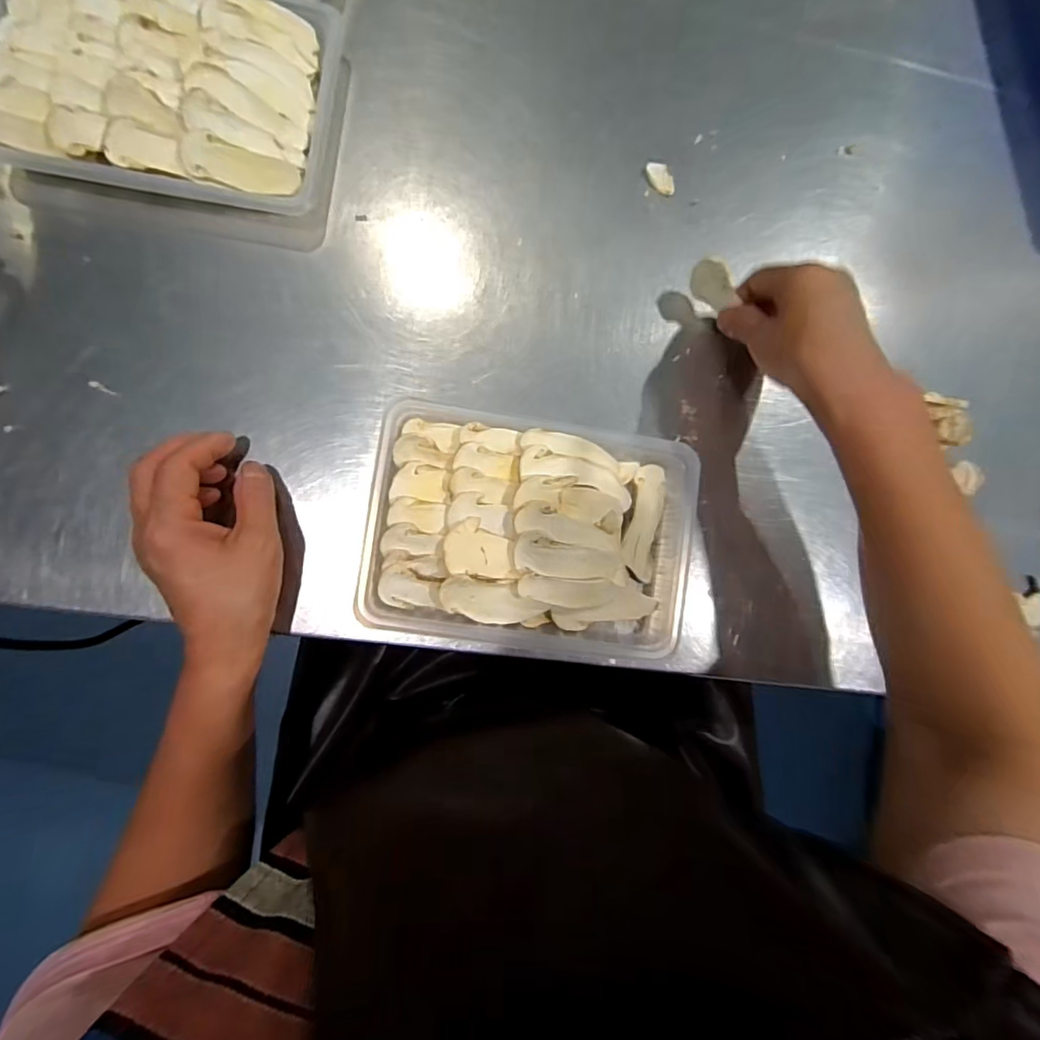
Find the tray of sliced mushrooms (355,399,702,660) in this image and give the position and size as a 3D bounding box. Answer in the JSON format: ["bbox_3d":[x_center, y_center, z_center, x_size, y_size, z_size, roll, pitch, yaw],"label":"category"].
[{"bbox_3d":[0.011,0.006,0.353,0.210,0.033,0.149,8,84,-6],"label":"tray of sliced mushrooms"}]

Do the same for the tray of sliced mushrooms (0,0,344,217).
[{"bbox_3d":[-0.227,-0.280,0.344,0.206,0.034,0.143,9,84,-6],"label":"tray of sliced mushrooms"}]

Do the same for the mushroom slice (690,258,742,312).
[{"bbox_3d":[0.133,-0.163,0.373,0.033,0.026,0.005,45,48,-2],"label":"mushroom slice"}]

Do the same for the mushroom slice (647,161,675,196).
[{"bbox_3d":[0.105,-0.254,0.401,0.015,0.005,0.027,-33,90,-9],"label":"mushroom slice"}]

